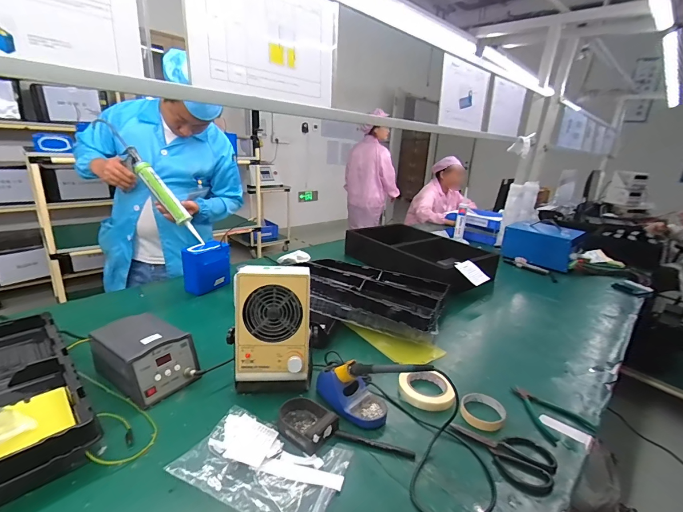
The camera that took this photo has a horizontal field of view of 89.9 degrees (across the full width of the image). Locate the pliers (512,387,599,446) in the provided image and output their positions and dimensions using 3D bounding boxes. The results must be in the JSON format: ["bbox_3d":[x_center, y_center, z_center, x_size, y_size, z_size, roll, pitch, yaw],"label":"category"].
[{"bbox_3d":[0.420,0.320,0.709,0.117,0.015,0.143,-3,20,-19],"label":"pliers"}]

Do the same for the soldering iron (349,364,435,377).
[{"bbox_3d":[0.082,0.201,0.607,0.175,0.017,0.019,-19,3,41],"label":"soldering iron"}]

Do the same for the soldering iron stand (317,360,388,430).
[{"bbox_3d":[0.025,0.256,0.671,0.087,0.077,0.148,-12,23,-40],"label":"soldering iron stand"}]

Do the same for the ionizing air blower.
[{"bbox_3d":[-0.137,0.149,0.703,0.151,0.242,0.115,2,18,-3],"label":"ionizing air blower"}]

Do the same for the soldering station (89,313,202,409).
[{"bbox_3d":[-0.410,0.213,0.723,0.194,0.107,0.132,15,21,32],"label":"soldering station"}]

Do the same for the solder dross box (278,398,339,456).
[{"bbox_3d":[-0.066,0.295,0.615,0.101,0.030,0.077,17,23,36],"label":"solder dross box"}]

